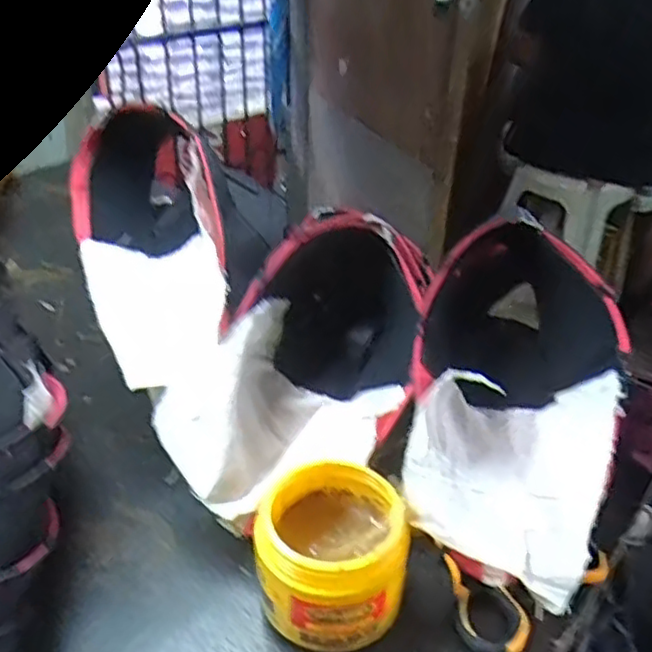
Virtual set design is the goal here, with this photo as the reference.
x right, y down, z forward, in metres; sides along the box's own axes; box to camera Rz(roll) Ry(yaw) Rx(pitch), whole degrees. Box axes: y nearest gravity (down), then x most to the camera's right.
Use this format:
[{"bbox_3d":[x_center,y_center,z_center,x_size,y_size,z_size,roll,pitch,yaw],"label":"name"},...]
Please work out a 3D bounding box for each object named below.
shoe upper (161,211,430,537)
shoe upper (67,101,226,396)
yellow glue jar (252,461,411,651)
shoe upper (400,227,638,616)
[{"bbox_3d":[-0.011,0.004,0.537,0.156,0.138,0.293,12,36,16],"label":"shoe upper"},{"bbox_3d":[-0.154,-0.097,0.567,0.123,0.122,0.316,-9,49,-15],"label":"shoe upper"},{"bbox_3d":[0.005,0.150,0.436,0.090,0.088,0.098,1,34,-1],"label":"yellow glue jar"},{"bbox_3d":[0.139,0.030,0.483,0.139,0.148,0.266,10,35,13],"label":"shoe upper"}]

